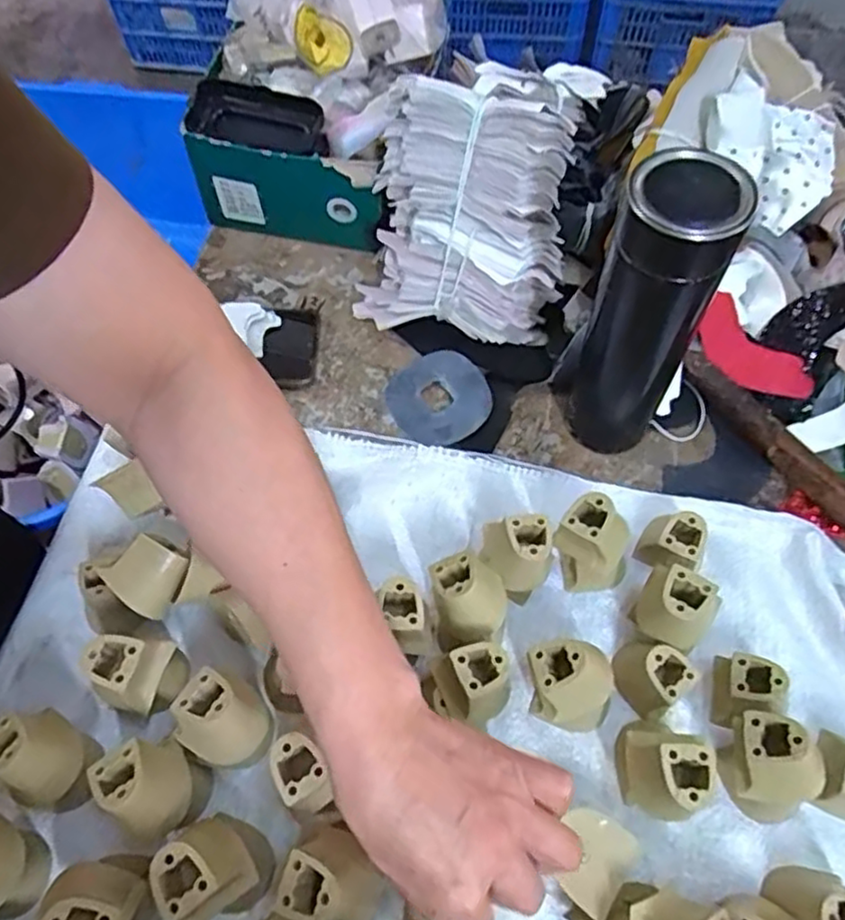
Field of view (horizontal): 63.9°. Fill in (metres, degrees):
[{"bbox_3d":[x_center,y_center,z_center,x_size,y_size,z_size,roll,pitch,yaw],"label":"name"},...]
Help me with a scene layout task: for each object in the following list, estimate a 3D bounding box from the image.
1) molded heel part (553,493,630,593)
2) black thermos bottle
[{"bbox_3d":[0.116,0.055,0.447,0.045,0.070,0.045,0,61,0],"label":"molded heel part"},{"bbox_3d":[0.137,-0.080,0.434,0.063,0.225,0.057,20,63,11],"label":"black thermos bottle"}]

